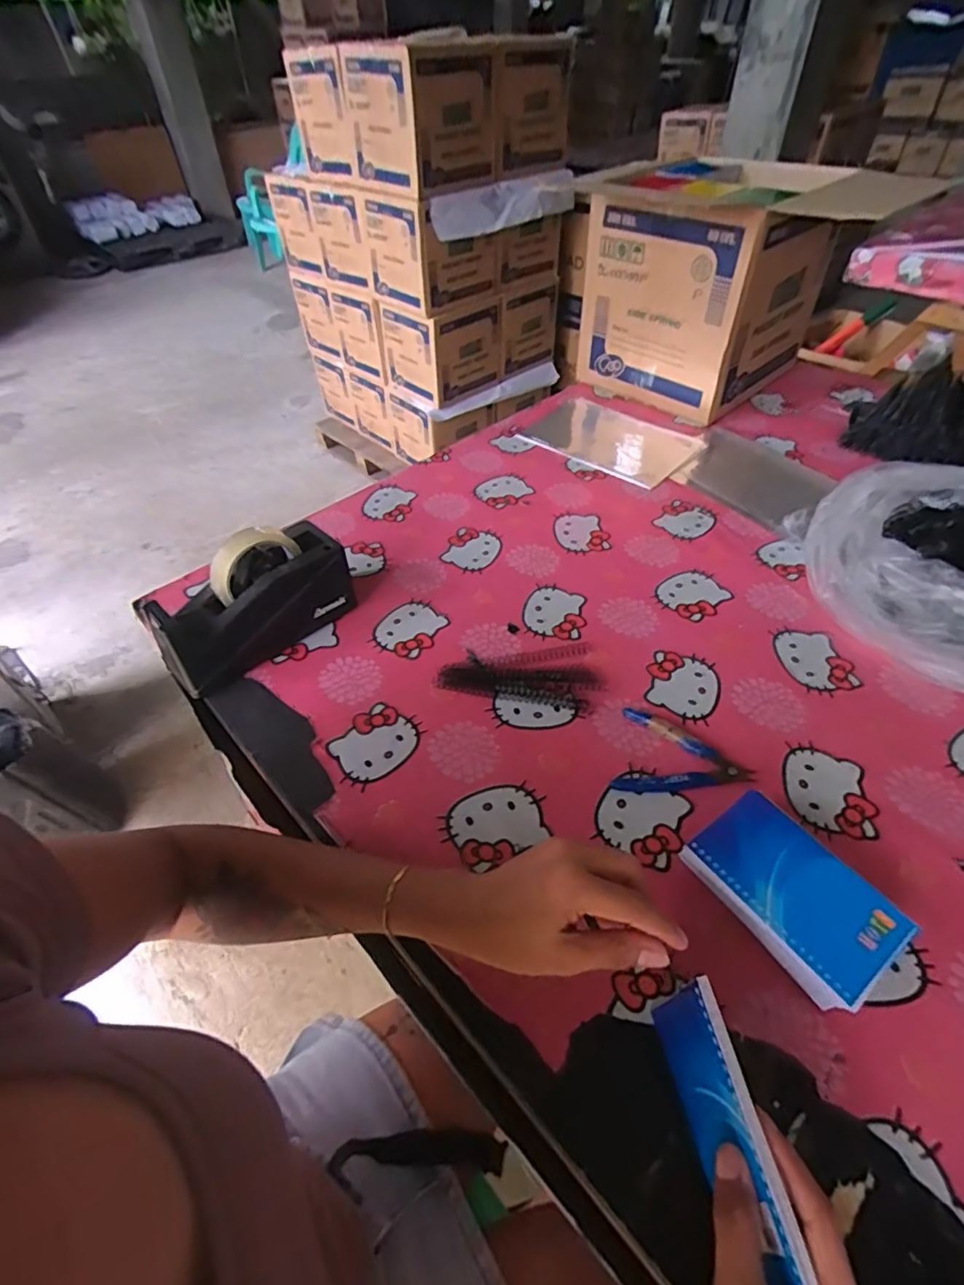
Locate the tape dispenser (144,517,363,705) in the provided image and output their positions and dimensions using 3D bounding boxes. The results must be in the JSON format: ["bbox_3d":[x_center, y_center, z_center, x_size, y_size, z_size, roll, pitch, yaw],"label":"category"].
[{"bbox_3d":[-0.238,-0.047,0.600,0.195,0.123,0.070,-35,55,-28],"label":"tape dispenser"}]

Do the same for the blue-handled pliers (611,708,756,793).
[{"bbox_3d":[0.181,0.108,0.519,0.113,0.012,0.081,13,48,14],"label":"blue-handled pliers"}]

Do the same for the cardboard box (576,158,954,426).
[{"bbox_3d":[0.369,-0.586,0.980,0.277,0.281,0.284,-33,54,-26],"label":"cardboard box"}]

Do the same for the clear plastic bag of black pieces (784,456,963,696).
[{"bbox_3d":[0.505,-0.087,0.625,0.257,0.109,0.318,-20,49,-17],"label":"clear plastic bag of black pieces"}]

